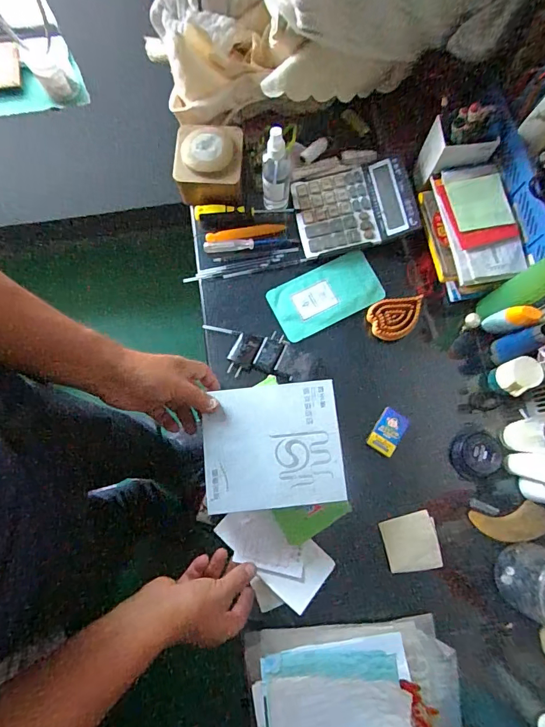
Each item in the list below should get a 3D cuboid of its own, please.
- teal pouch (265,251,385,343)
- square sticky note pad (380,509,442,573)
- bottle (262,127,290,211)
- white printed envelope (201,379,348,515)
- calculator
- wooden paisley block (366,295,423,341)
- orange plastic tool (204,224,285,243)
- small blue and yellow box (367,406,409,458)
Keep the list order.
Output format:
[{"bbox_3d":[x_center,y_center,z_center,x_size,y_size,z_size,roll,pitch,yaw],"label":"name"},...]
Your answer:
[{"bbox_3d":[0.079,-0.102,0.626,0.161,0.015,0.090,-27,78,-6],"label":"teal pouch"},{"bbox_3d":[0.182,0.235,0.549,0.068,0.011,0.067,-10,77,-2],"label":"square sticky note pad"},{"bbox_3d":[0.006,-0.273,0.584,0.040,0.139,0.030,-3,76,-1],"label":"bottle"},{"bbox_3d":[-0.001,0.098,0.504,0.162,0.007,0.143,-6,77,-1],"label":"white printed envelope"},{"bbox_3d":[0.124,-0.239,0.635,0.173,0.035,0.129,-7,77,-2],"label":"calculator"},{"bbox_3d":[0.177,-0.064,0.606,0.078,0.024,0.057,-4,76,-1],"label":"wooden paisley block"},{"bbox_3d":[-0.042,-0.203,0.644,0.121,0.009,0.017,-13,77,-3],"label":"orange plastic tool"},{"bbox_3d":[0.160,0.094,0.578,0.038,0.010,0.063,33,79,7],"label":"small blue and yellow box"}]

